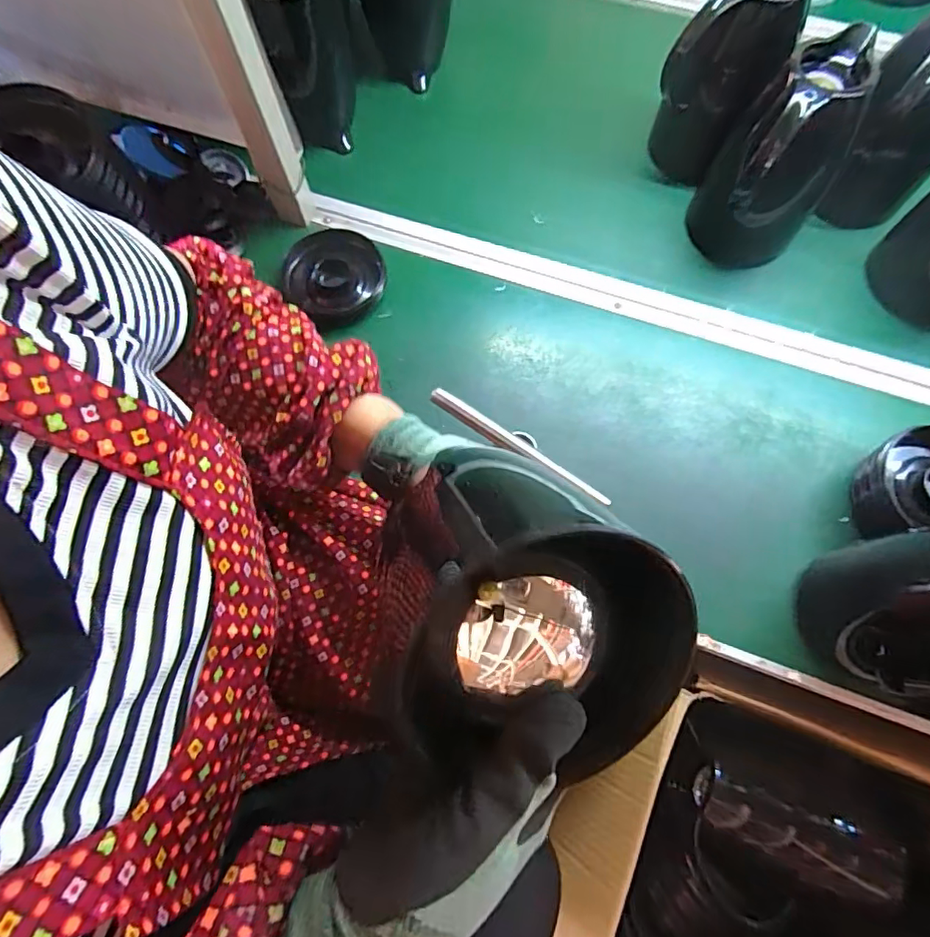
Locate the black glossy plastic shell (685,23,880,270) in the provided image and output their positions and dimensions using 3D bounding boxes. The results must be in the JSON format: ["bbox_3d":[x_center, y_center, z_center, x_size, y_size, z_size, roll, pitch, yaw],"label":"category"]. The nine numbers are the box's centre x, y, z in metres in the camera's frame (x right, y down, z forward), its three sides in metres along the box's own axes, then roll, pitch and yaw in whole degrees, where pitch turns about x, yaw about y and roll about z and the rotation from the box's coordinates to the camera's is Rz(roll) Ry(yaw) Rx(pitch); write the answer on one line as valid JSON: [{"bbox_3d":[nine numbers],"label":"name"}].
[{"bbox_3d":[0.337,-0.335,0.592,0.133,0.196,0.130,-7,70,-2],"label":"black glossy plastic shell"}]

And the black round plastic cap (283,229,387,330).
[{"bbox_3d":[-0.155,-0.232,0.654,0.115,0.028,0.116,0,70,1],"label":"black round plastic cap"}]

